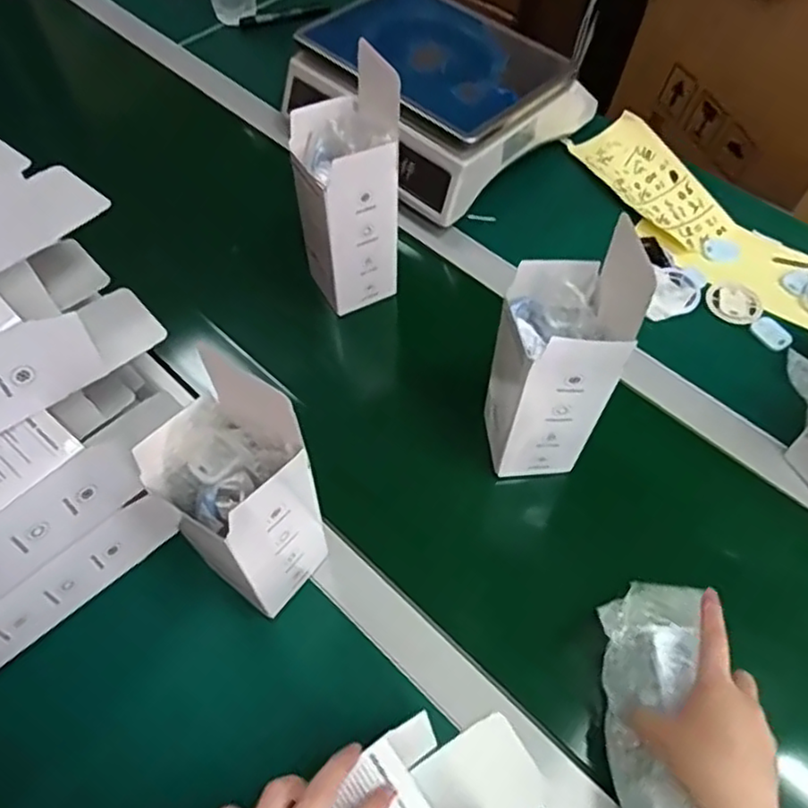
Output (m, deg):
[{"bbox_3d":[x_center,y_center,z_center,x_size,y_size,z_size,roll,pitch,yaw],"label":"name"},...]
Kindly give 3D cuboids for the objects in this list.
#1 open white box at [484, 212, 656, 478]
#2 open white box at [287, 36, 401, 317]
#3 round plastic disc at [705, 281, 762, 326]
[{"bbox_3d":[0.118,-0.031,0.537,0.080,0.213,0.084,3,58,2],"label":"open white box"},{"bbox_3d":[-0.055,-0.201,0.632,0.080,0.232,0.079,-23,60,-14],"label":"open white box"},{"bbox_3d":[0.352,-0.109,0.712,0.056,0.004,0.059,0,58,0],"label":"round plastic disc"}]

